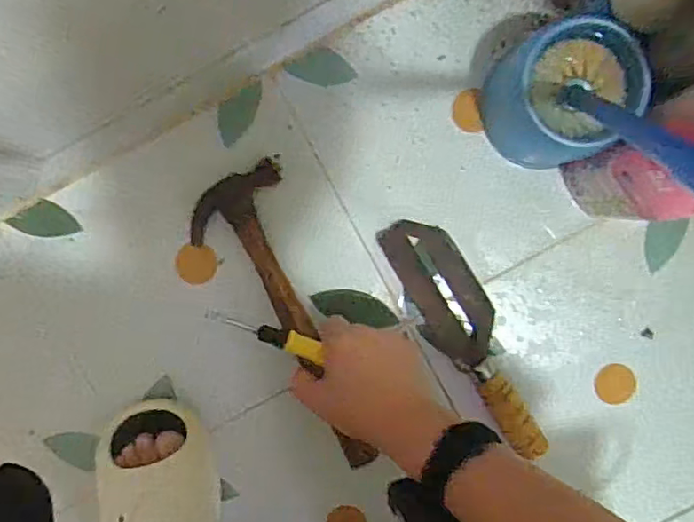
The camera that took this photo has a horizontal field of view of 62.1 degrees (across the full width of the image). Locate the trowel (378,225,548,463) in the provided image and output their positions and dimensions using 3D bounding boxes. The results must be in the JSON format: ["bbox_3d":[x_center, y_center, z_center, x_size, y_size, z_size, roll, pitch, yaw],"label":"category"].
[{"bbox_3d":[0.118,0.071,0.549,0.066,0.032,0.250,-32,95,2],"label":"trowel"}]

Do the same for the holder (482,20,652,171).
[{"bbox_3d":[0.175,-0.135,0.481,0.100,0.123,0.098,0,95,-1],"label":"holder"}]

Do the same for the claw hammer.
[{"bbox_3d":[-0.053,0.050,0.522,0.100,0.036,0.280,-27,77,2],"label":"claw hammer"}]

